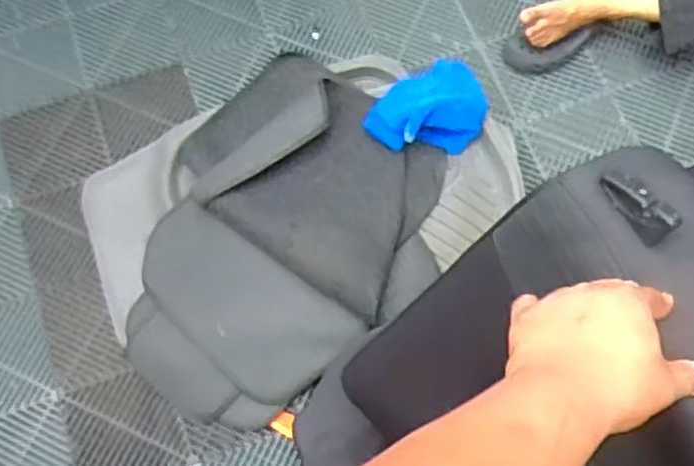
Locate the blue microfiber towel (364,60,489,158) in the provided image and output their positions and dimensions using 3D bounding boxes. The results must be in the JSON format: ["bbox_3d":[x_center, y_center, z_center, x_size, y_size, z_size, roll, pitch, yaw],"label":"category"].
[{"bbox_3d":[0.149,-0.241,1.393,0.222,0.071,0.160,1,71,3],"label":"blue microfiber towel"}]

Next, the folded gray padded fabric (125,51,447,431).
[{"bbox_3d":[-0.142,0.004,1.372,0.655,0.099,0.548,-43,73,-14],"label":"folded gray padded fabric"}]

